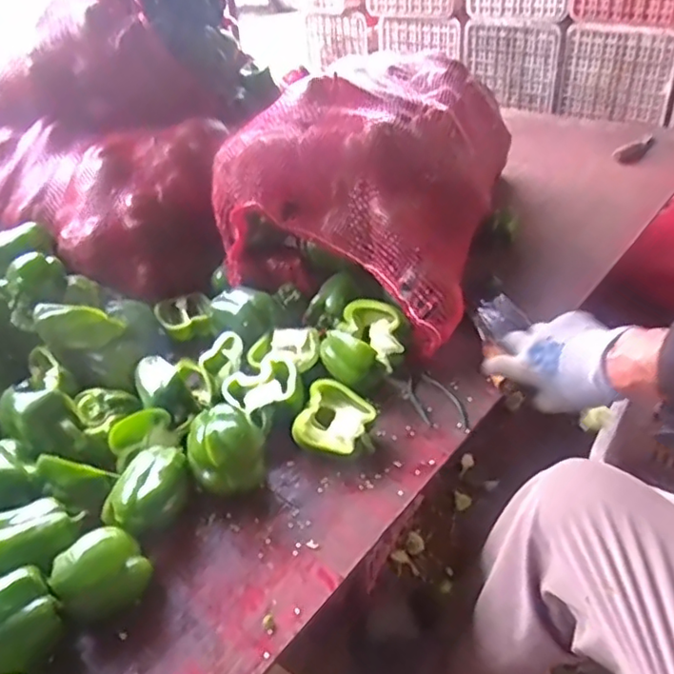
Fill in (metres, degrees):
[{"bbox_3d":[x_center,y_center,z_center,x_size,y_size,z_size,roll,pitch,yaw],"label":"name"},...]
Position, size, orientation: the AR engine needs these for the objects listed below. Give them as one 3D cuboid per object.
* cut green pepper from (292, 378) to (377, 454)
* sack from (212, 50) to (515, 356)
[{"bbox_3d":[0.002,0.103,0.723,0.087,0.062,0.083,9,38,18],"label":"cut green pepper"},{"bbox_3d":[0.087,-0.260,1.000,0.384,0.253,0.507,16,40,26],"label":"sack"}]

